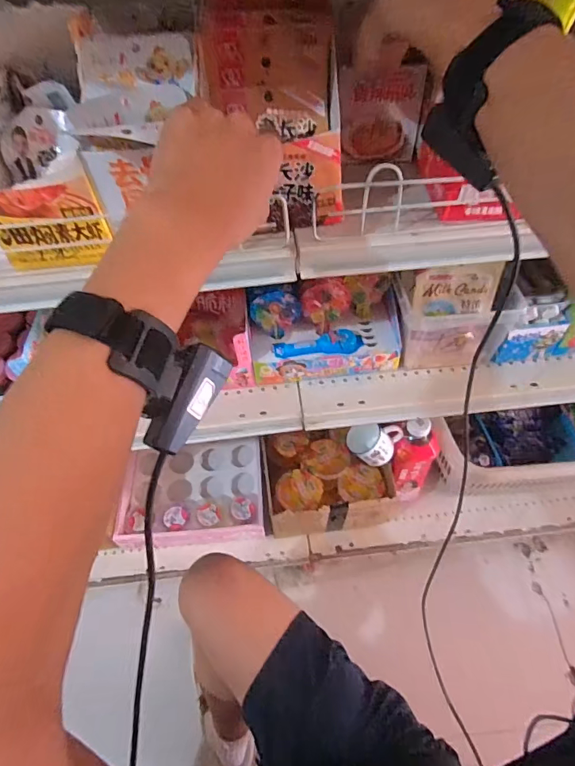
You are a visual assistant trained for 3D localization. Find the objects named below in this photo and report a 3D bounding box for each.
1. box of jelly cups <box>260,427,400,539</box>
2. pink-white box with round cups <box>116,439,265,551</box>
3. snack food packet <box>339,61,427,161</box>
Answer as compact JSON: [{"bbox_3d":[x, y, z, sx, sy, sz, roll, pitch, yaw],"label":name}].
[{"bbox_3d":[0.087,0.194,0.938,0.252,0.116,0.206,-8,53,-4],"label":"box of jelly cups"},{"bbox_3d":[-0.205,0.240,0.998,0.298,0.079,0.229,-5,53,-2],"label":"pink-white box with round cups"},{"bbox_3d":[0.094,-0.274,0.462,0.082,0.085,0.013,0,53,2],"label":"snack food packet"}]

